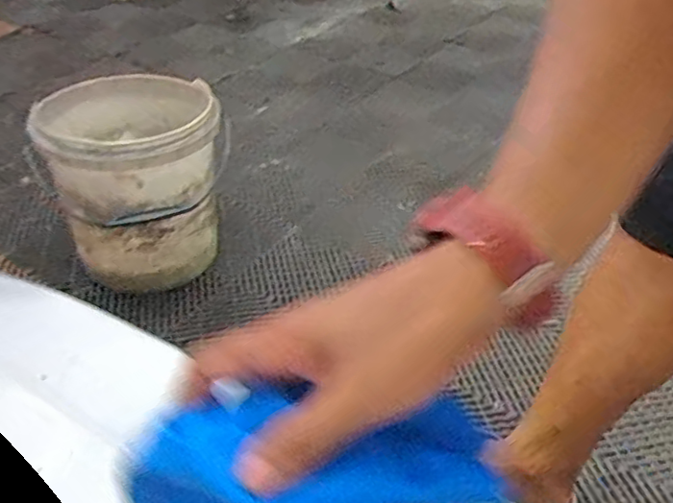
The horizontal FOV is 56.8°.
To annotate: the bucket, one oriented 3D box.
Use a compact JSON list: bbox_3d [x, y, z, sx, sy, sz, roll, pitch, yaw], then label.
[{"bbox_3d":[-0.350,-0.117,1.123,0.287,0.343,0.280,2,38,-1],"label":"bucket"}]

